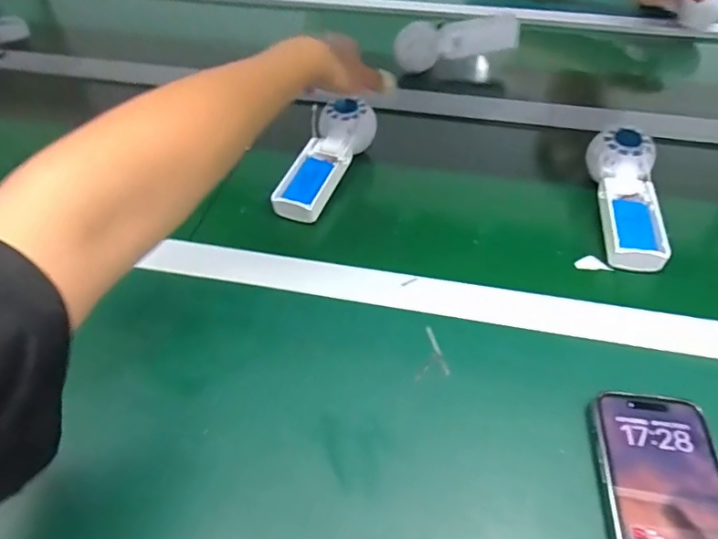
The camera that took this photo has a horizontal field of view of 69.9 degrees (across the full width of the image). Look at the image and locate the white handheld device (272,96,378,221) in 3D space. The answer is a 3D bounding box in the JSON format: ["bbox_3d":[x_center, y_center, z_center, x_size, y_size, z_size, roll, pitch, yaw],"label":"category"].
[{"bbox_3d":[-0.035,-0.128,0.554,0.055,0.048,0.186,17,48,19],"label":"white handheld device"}]

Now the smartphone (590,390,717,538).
[{"bbox_3d":[0.189,0.145,0.312,0.075,0.014,0.147,4,45,7],"label":"smartphone"}]

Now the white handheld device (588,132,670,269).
[{"bbox_3d":[0.262,-0.073,0.502,0.057,0.030,0.163,5,59,8],"label":"white handheld device"}]

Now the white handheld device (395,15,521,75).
[{"bbox_3d":[0.140,-0.328,0.746,0.177,0.064,0.030,-7,21,-3],"label":"white handheld device"}]

